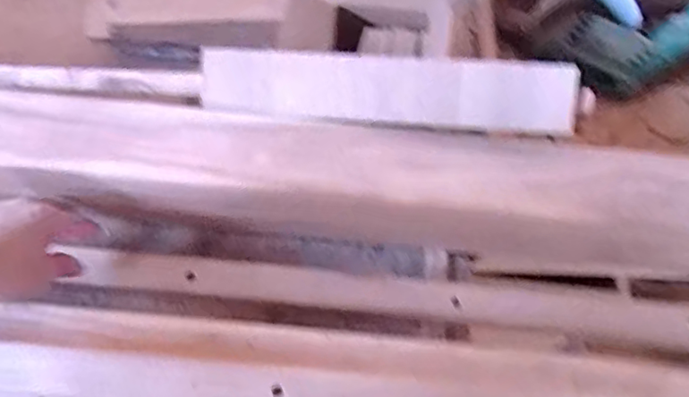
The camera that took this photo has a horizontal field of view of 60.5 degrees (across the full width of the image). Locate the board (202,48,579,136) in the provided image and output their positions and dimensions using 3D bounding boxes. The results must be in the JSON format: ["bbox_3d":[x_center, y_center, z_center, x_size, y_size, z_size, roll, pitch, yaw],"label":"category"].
[{"bbox_3d":[0.036,-0.103,0.560,0.350,0.017,0.066,5,99,6],"label":"board"}]

